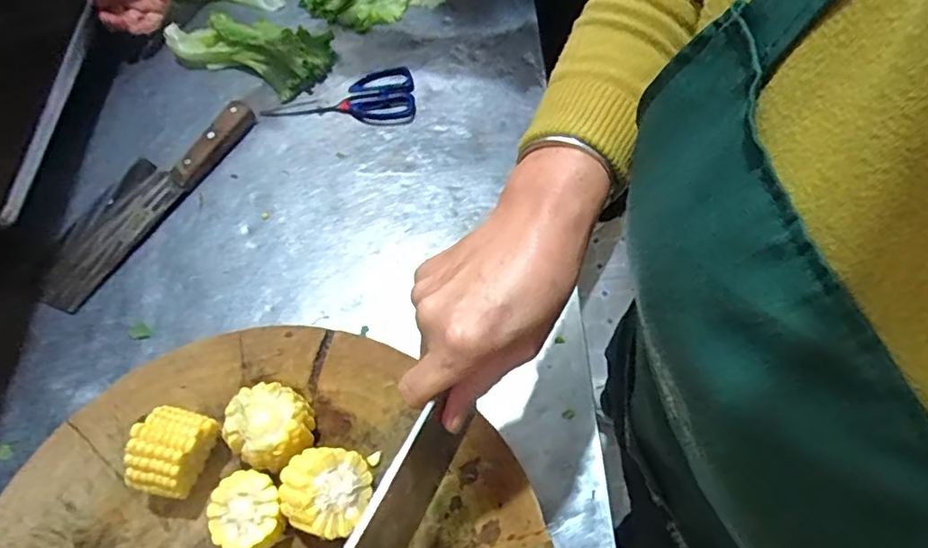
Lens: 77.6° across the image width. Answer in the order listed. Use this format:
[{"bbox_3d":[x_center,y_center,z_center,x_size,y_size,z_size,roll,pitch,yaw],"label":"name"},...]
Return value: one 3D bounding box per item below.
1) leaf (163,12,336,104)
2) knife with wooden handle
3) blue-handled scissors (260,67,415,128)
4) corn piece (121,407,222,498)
[{"bbox_3d":[-0.261,-0.284,0.713,0.202,0.049,0.100,23,66,15],"label":"leaf"},{"bbox_3d":[-0.349,-0.091,0.627,0.078,0.024,0.282,29,67,17],"label":"knife with wooden handle"},{"bbox_3d":[-0.147,-0.206,0.688,0.176,0.008,0.083,-6,62,0],"label":"blue-handled scissors"},{"bbox_3d":[-0.200,0.125,0.403,0.040,0.052,0.055,16,64,11],"label":"corn piece"}]

